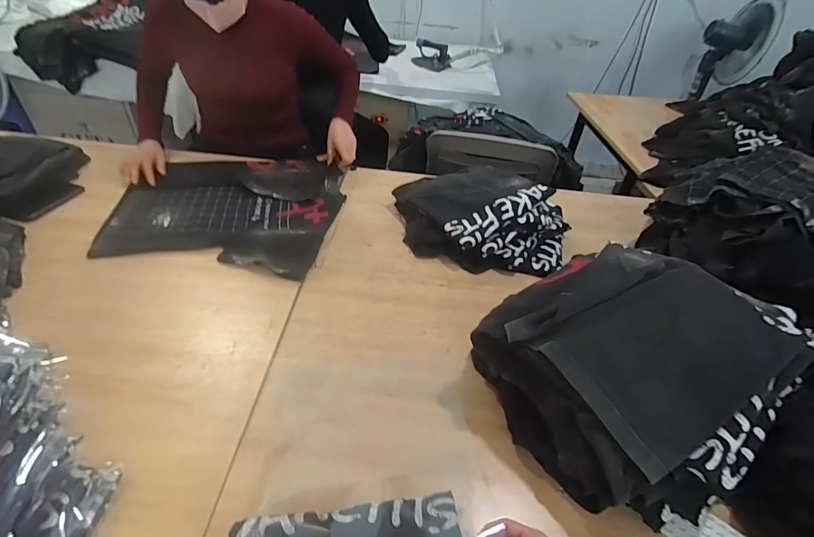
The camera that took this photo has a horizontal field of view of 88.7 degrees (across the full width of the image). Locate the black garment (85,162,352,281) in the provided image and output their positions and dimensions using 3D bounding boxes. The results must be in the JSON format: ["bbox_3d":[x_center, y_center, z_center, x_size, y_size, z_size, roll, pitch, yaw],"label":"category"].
[{"bbox_3d":[-0.421,-0.169,1.023,0.486,0.028,0.468,5,42,-2],"label":"black garment"}]

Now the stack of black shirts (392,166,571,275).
[{"bbox_3d":[0.166,-0.113,0.962,0.397,0.134,0.249,12,43,6],"label":"stack of black shirts"}]

